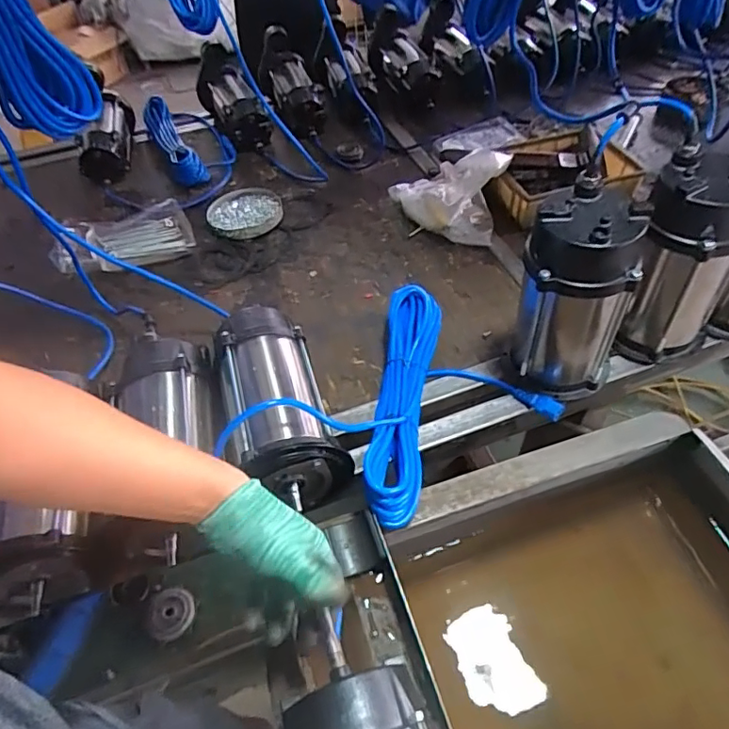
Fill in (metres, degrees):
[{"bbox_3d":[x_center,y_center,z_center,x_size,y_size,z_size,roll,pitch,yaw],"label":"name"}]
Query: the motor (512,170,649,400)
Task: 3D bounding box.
[{"bbox_3d":[0.254,-0.071,0.657,0.127,0.262,0.111,25,57,23],"label":"motor"}]

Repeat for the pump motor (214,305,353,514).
[{"bbox_3d":[-0.113,0.049,0.669,0.120,0.120,0.251,-17,52,-9],"label":"pump motor"}]

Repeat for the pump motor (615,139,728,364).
[{"bbox_3d":[0.403,-0.124,0.679,0.126,0.254,0.105,29,59,25],"label":"pump motor"}]

